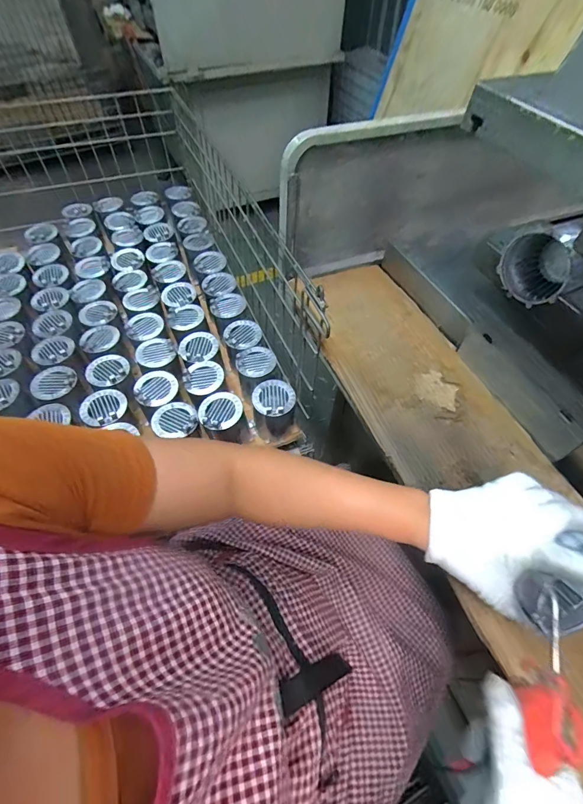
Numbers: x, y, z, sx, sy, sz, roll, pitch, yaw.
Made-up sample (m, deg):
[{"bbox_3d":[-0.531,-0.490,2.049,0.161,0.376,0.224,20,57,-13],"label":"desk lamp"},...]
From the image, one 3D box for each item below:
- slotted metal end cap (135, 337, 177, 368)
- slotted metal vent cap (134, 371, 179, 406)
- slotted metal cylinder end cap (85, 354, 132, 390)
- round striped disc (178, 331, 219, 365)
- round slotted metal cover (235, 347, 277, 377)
[{"bbox_3d":[-0.306,-0.114,0.838,0.084,0.011,0.081,0,56,0],"label":"slotted metal end cap"},{"bbox_3d":[-0.278,-0.027,0.768,0.084,0.023,0.080,0,56,0],"label":"slotted metal vent cap"},{"bbox_3d":[-0.393,-0.065,0.798,0.085,0.014,0.086,0,56,0],"label":"slotted metal cylinder end cap"},{"bbox_3d":[-0.213,-0.124,0.852,0.086,0.009,0.093,0,56,0],"label":"round striped disc"},{"bbox_3d":[-0.079,-0.090,0.828,0.086,0.011,0.079,0,56,0],"label":"round slotted metal cover"}]

